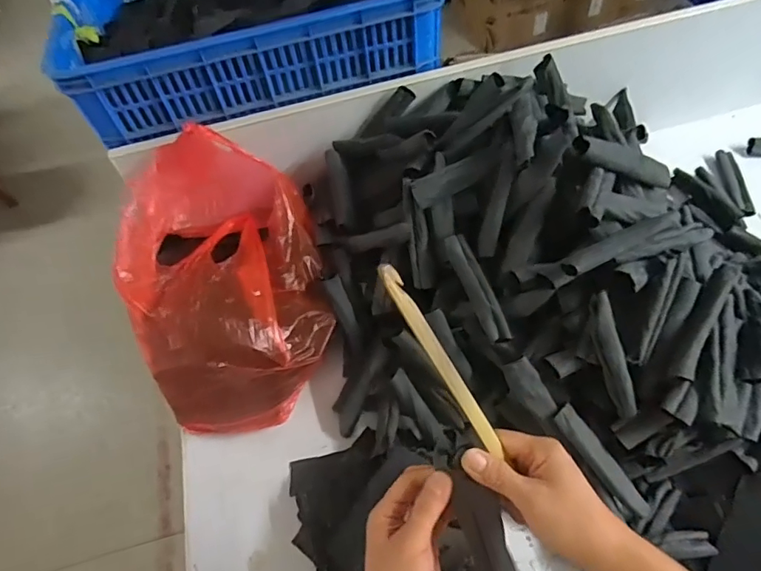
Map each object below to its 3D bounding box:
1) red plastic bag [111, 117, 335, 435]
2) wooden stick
[{"bbox_3d":[-0.230,-0.005,0.761,0.275,0.195,0.396,-15,56,-4],"label":"red plastic bag"},{"bbox_3d":[0.047,0.058,0.378,0.014,0.005,0.174,-37,106,-17],"label":"wooden stick"}]

